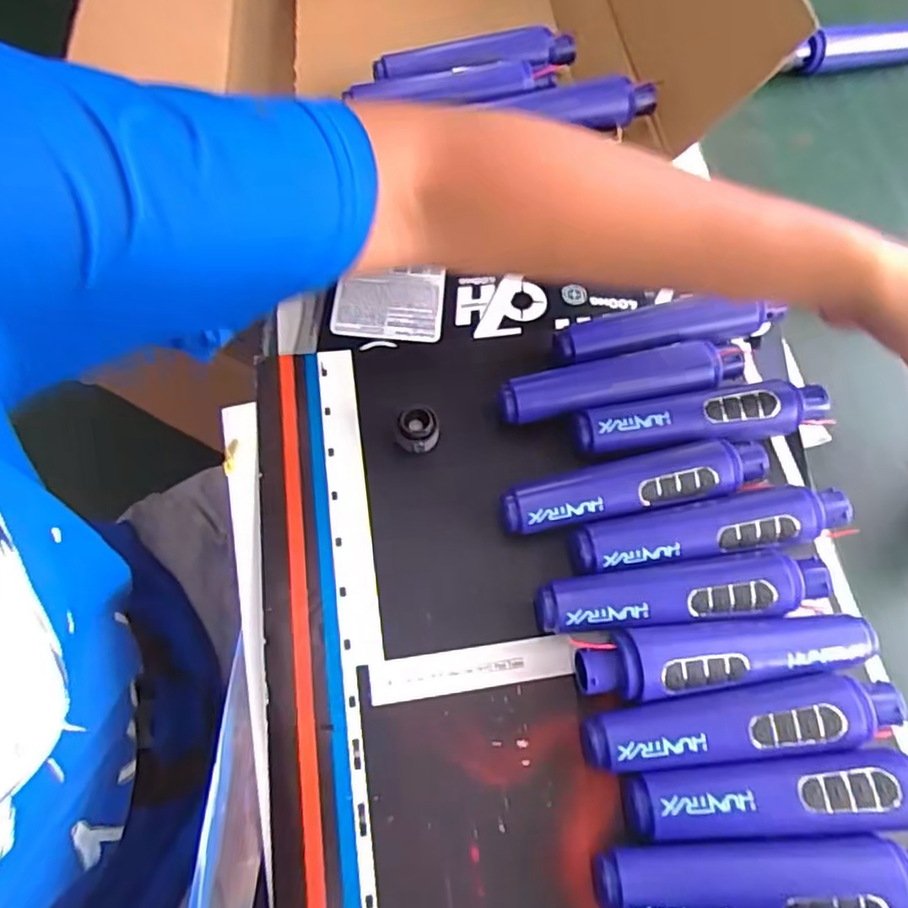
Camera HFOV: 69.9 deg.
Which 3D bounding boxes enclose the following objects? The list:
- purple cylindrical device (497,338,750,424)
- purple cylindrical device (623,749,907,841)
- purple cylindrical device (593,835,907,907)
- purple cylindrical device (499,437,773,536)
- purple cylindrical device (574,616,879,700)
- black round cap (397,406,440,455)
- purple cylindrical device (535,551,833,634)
[{"bbox_3d":[0.117,-0.049,0.464,0.175,0.038,0.041,-9,65,-7],"label":"purple cylindrical device"},{"bbox_3d":[0.180,0.184,0.349,0.174,0.041,0.036,-1,64,-3],"label":"purple cylindrical device"},{"bbox_3d":[0.160,0.219,0.331,0.171,0.036,0.038,0,64,-3],"label":"purple cylindrical device"},{"bbox_3d":[0.118,0.025,0.426,0.173,0.038,0.036,-11,65,-8],"label":"purple cylindrical device"},{"bbox_3d":[0.159,0.119,0.381,0.174,0.037,0.037,-3,65,-4],"label":"purple cylindrical device"},{"bbox_3d":[-0.024,-0.015,0.444,0.028,0.030,0.024,-2,65,-4],"label":"black round cap"},{"bbox_3d":[0.138,0.087,0.396,0.171,0.039,0.035,-5,65,-5],"label":"purple cylindrical device"}]

